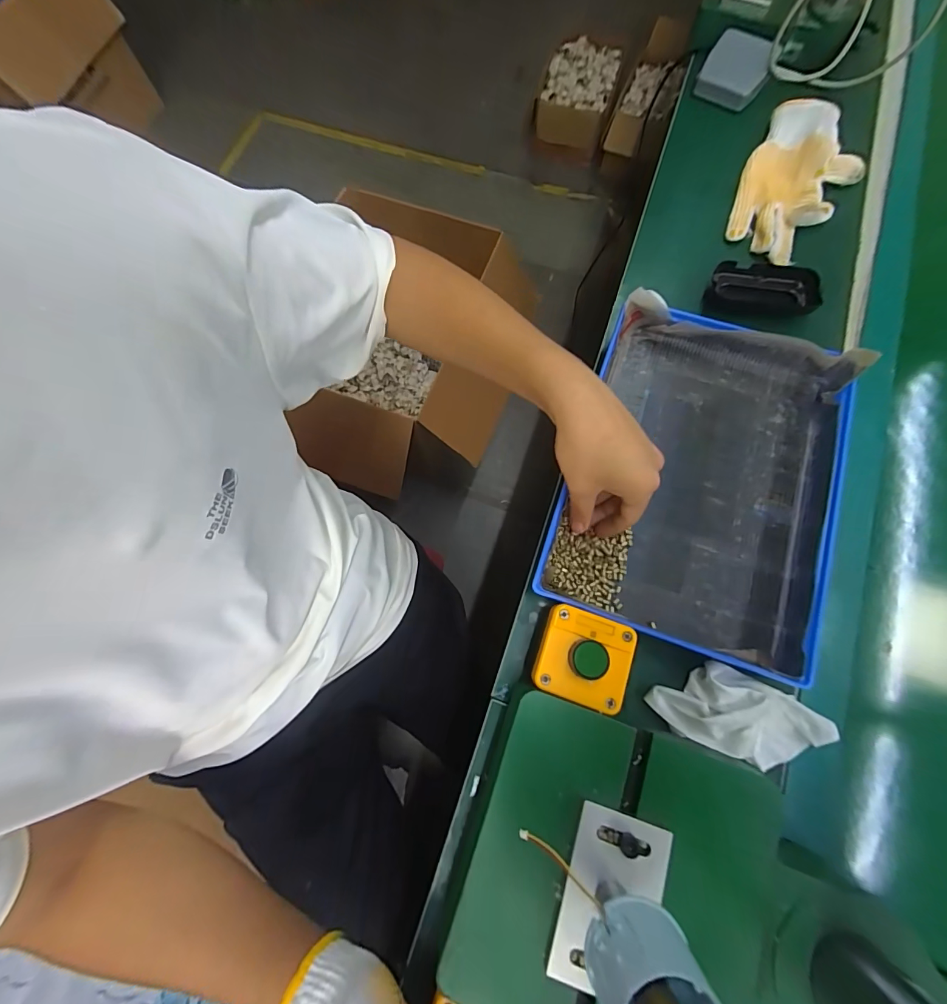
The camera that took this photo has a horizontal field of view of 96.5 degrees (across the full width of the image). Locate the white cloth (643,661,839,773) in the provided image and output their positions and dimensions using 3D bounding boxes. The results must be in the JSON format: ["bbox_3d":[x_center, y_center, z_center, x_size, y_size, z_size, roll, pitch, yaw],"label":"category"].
[{"bbox_3d":[0.227,0.181,0.355,0.148,0.035,0.065,21,76,7],"label":"white cloth"}]

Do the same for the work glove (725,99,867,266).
[{"bbox_3d":[0.383,-0.379,0.499,0.117,0.025,0.213,28,77,9],"label":"work glove"}]

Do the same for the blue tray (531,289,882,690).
[{"bbox_3d":[0.220,-0.025,0.403,0.245,0.044,0.317,19,76,6],"label":"blue tray"}]

